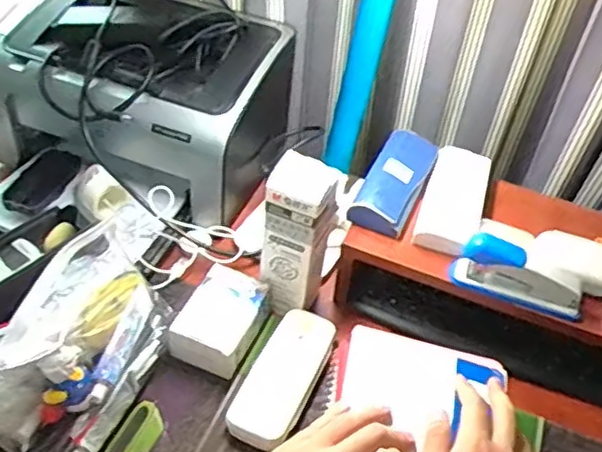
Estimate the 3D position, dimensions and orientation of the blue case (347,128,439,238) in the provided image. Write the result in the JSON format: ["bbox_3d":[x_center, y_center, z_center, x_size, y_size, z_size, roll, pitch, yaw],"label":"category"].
[{"bbox_3d":[0.109,-0.054,0.739,0.064,0.029,0.163,21,45,14],"label":"blue case"}]

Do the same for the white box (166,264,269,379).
[{"bbox_3d":[-0.083,0.097,0.672,0.074,0.039,0.106,19,45,13],"label":"white box"}]

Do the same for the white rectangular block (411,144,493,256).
[{"bbox_3d":[0.175,-0.028,0.732,0.065,0.039,0.154,17,44,10],"label":"white rectangular block"}]

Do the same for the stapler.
[{"bbox_3d":[0.219,0.048,0.638,0.125,0.060,0.028,18,45,12],"label":"stapler"}]

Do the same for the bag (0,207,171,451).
[{"bbox_3d":[-0.199,0.103,0.604,0.063,0.153,0.249,-23,21,33],"label":"bag"}]

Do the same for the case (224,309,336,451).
[{"bbox_3d":[-0.017,0.150,0.647,0.065,0.028,0.147,21,45,14],"label":"case"}]

